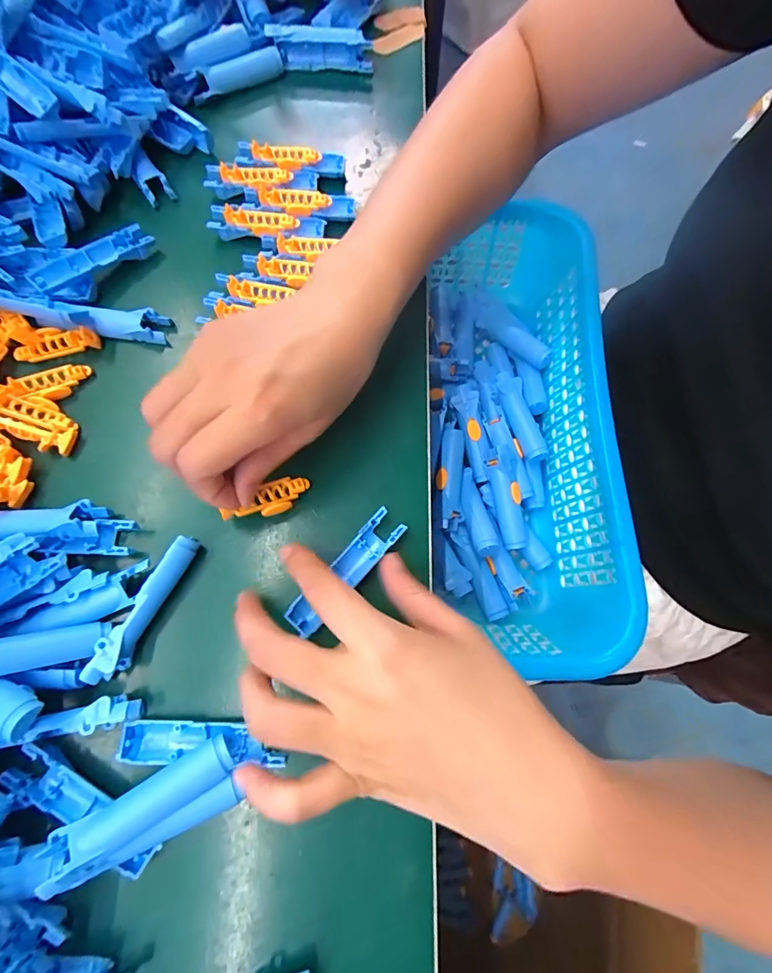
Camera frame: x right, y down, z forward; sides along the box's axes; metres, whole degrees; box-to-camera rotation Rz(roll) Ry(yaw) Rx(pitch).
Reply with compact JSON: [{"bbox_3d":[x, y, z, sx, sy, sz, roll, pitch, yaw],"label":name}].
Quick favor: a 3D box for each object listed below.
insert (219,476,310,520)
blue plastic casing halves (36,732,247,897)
[{"bbox_3d":[-0.064,0.008,0.233,0.048,0.005,0.018,-29,75,-24],"label":"insert"},{"bbox_3d":[-0.103,0.142,0.184,0.073,0.011,0.028,-20,74,-24],"label":"blue plastic casing halves"}]

